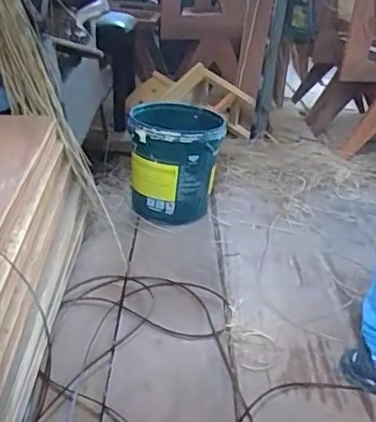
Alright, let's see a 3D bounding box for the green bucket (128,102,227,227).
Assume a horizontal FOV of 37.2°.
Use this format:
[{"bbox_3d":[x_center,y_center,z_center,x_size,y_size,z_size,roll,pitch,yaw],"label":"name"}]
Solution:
[{"bbox_3d":[-0.042,-0.150,1.800,0.276,0.331,0.265,5,25,-2],"label":"green bucket"}]

